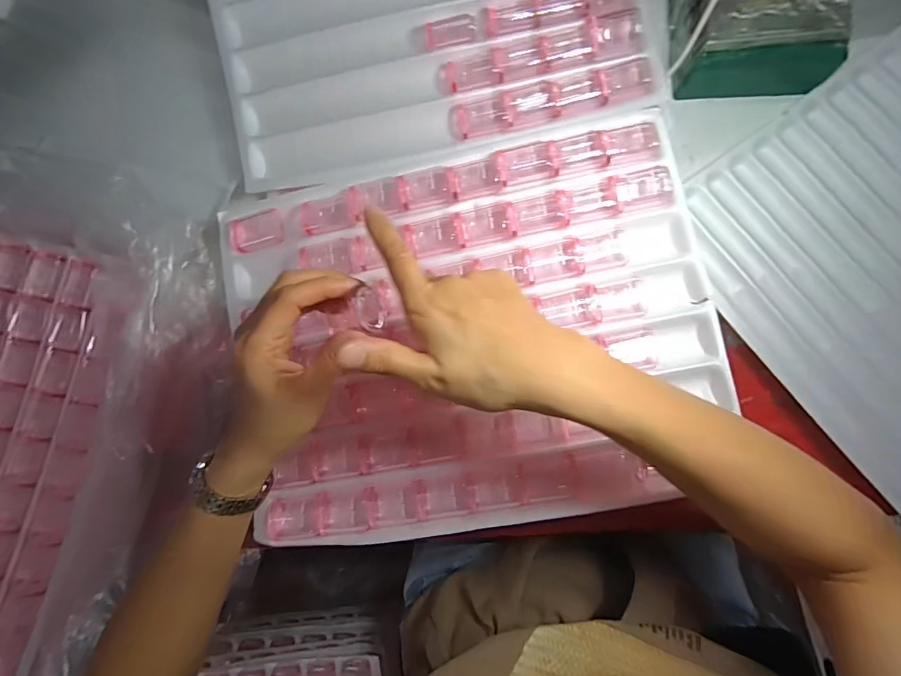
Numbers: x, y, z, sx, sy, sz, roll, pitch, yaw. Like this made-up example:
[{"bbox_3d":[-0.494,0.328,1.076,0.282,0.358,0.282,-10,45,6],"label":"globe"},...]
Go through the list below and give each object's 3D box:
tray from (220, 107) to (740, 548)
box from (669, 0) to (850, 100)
[{"bbox_3d":[0.012,-0.008,0.353,0.385,0.027,0.316,-8,81,4],"label":"tray"},{"bbox_3d":[0.267,-0.290,0.378,0.125,0.052,0.134,-2,85,6],"label":"box"}]

